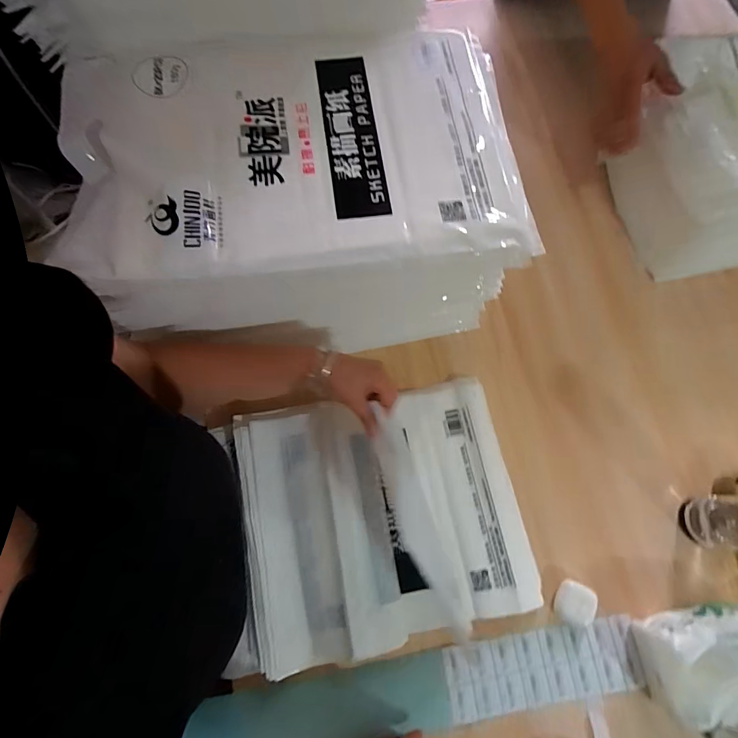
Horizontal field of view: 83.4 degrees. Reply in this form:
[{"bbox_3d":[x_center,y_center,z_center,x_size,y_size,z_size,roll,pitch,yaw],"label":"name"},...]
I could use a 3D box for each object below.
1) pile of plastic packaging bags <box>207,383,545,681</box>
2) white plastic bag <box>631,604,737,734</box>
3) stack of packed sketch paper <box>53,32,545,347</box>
[{"bbox_3d":[0.018,0.186,0.538,0.354,0.040,0.297,-9,73,-5],"label":"pile of plastic packaging bags"},{"bbox_3d":[0.441,0.349,0.502,0.198,0.076,0.104,-7,73,-4],"label":"white plastic bag"},{"bbox_3d":[-0.074,-0.190,0.525,0.443,0.244,0.291,-7,73,-4],"label":"stack of packed sketch paper"}]

